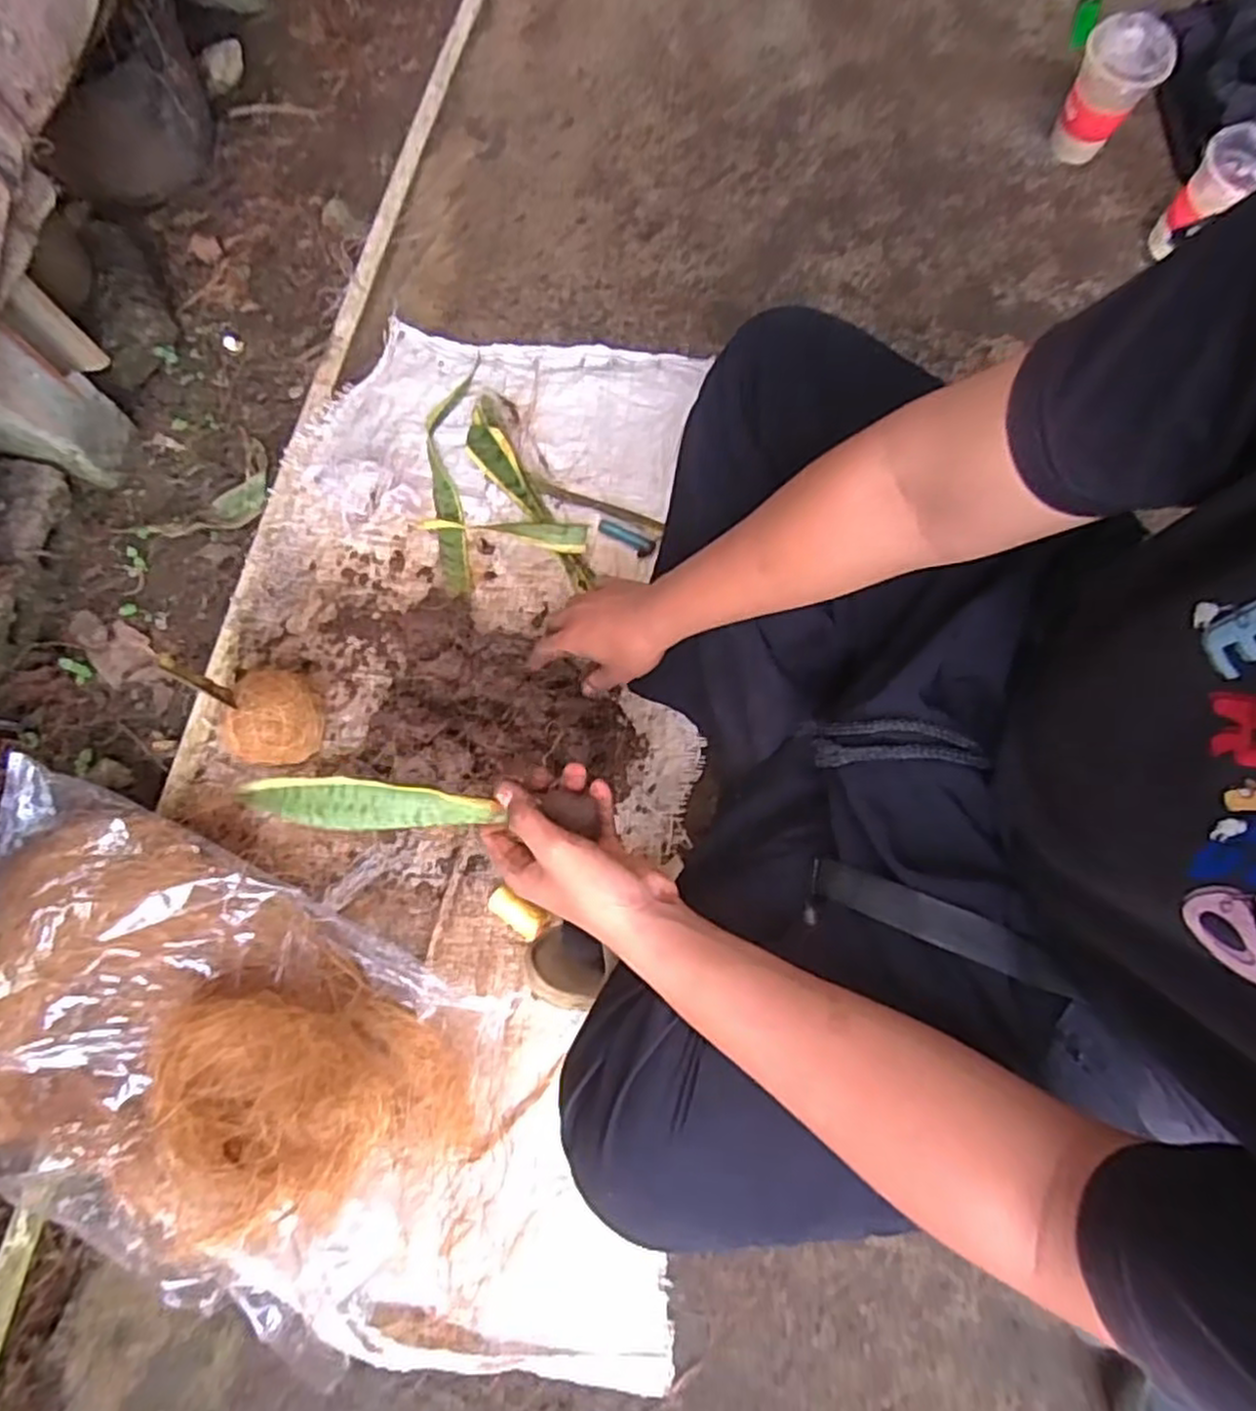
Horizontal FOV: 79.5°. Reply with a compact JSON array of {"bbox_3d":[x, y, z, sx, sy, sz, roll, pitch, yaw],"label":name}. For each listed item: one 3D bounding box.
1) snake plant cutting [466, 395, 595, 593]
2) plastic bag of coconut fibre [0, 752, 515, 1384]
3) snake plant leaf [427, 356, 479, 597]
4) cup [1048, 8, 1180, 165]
[{"bbox_3d":[-0.110,-0.218,0.769,0.047,0.028,0.237,-28,78,-8],"label":"snake plant cutting"},{"bbox_3d":[-0.349,0.254,0.565,0.470,0.117,0.272,25,77,4],"label":"plastic bag of coconut fibre"},{"bbox_3d":[-0.185,-0.237,0.778,0.048,0.027,0.274,-2,75,-2],"label":"snake plant leaf"},{"bbox_3d":[0.536,-0.684,0.855,0.086,0.122,0.084,0,75,-1],"label":"cup"}]

